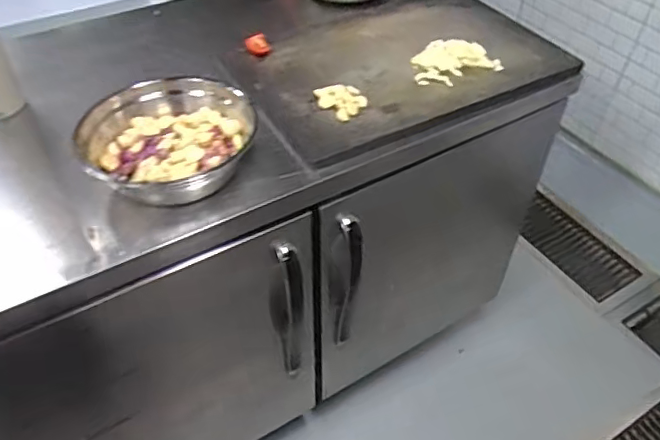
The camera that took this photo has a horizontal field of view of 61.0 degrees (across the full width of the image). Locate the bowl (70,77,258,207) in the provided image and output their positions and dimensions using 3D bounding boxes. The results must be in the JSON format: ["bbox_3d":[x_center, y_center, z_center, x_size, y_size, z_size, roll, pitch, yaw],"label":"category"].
[{"bbox_3d":[-0.241,-0.124,0.848,0.232,0.074,0.230,1,46,1],"label":"bowl"}]

